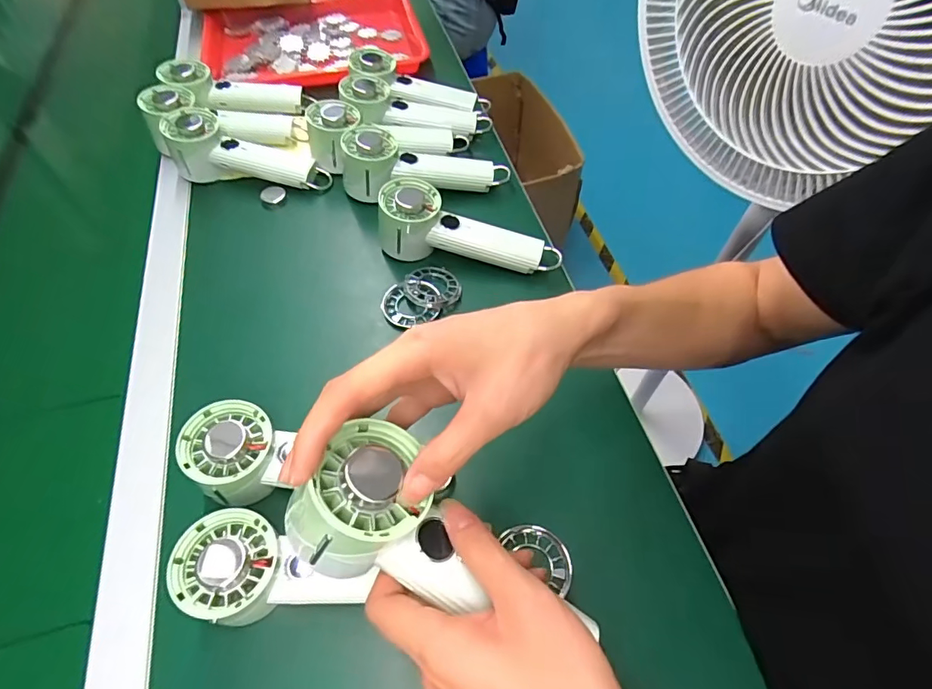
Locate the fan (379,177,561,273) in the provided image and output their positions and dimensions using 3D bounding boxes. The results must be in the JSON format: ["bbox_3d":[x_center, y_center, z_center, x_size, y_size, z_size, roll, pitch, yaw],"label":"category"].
[{"bbox_3d":[0.005,-0.122,0.499,0.190,0.065,0.063,6,57,5],"label":"fan"}]

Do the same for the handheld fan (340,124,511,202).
[{"bbox_3d":[-0.048,-0.207,0.551,0.193,0.060,0.066,3,57,3],"label":"handheld fan"}]

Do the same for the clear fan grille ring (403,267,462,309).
[{"bbox_3d":[-0.034,-0.058,0.489,0.056,0.013,0.052,0,57,1],"label":"clear fan grille ring"}]

